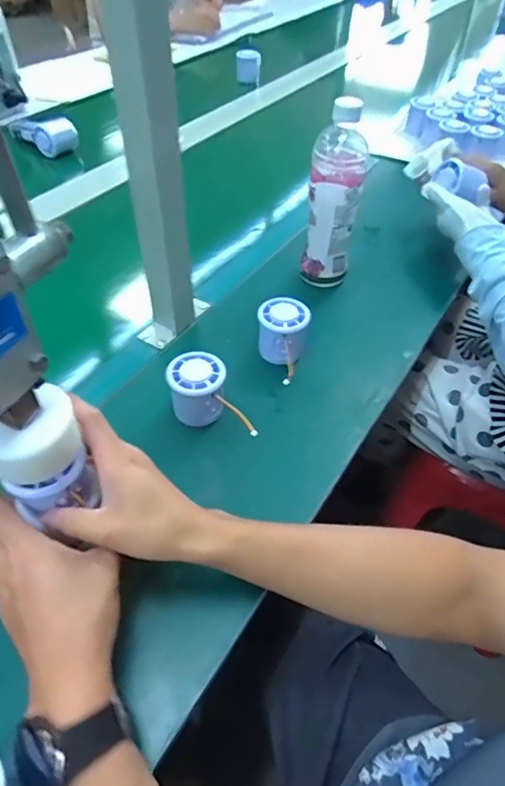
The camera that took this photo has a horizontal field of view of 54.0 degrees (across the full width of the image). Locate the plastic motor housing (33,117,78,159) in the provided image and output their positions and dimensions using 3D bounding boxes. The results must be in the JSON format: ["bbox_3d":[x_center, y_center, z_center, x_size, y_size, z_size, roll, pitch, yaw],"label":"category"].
[{"bbox_3d":[-0.374,-0.487,0.941,0.073,0.049,0.054,-24,53,-22],"label":"plastic motor housing"}]

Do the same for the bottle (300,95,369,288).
[{"bbox_3d":[0.101,-0.228,0.621,0.064,0.233,0.059,9,48,6],"label":"bottle"}]

